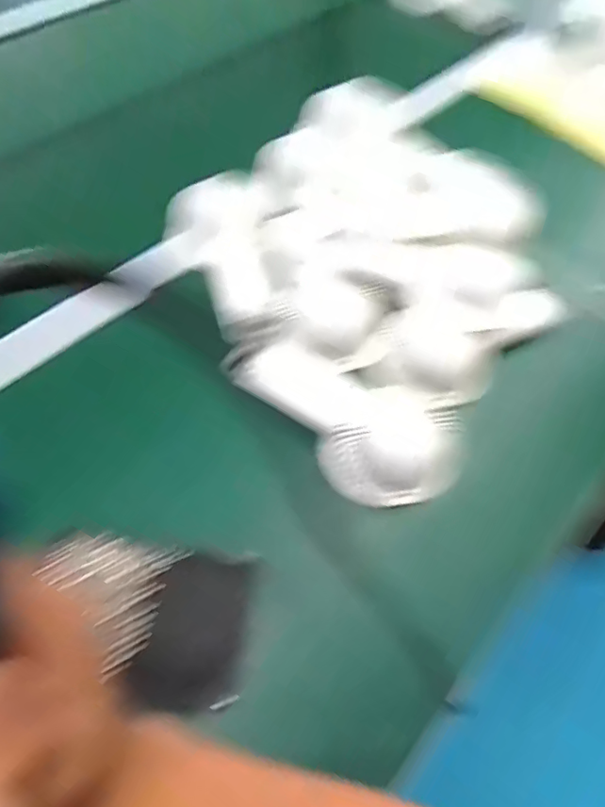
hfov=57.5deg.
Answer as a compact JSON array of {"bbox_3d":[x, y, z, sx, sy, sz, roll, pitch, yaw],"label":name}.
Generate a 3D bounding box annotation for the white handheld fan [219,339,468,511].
[{"bbox_3d":[0.034,-0.001,0.441,0.094,0.035,0.185,-39,71,-22],"label":"white handheld fan"}]

